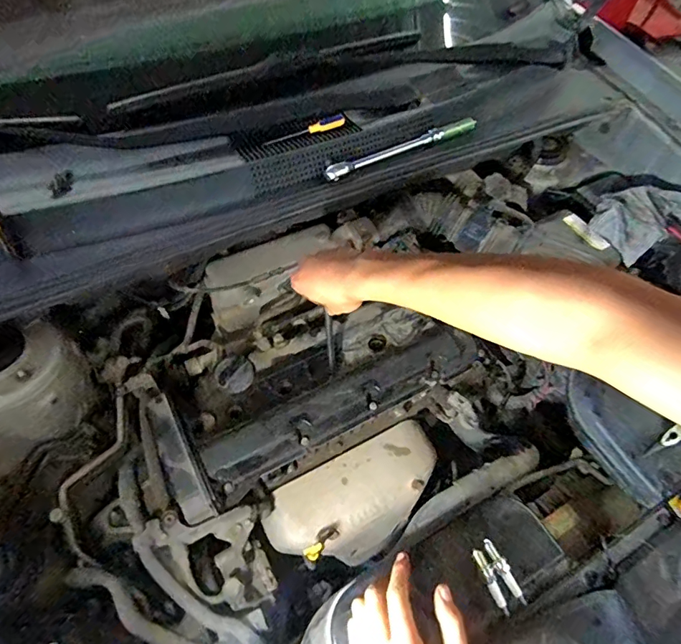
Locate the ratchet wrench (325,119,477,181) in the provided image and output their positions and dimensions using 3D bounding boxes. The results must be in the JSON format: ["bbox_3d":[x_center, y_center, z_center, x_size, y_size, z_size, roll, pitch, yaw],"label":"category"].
[{"bbox_3d":[0.101,-0.276,0.724,0.283,0.018,0.028,-25,62,-20],"label":"ratchet wrench"}]

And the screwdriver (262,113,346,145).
[{"bbox_3d":[-0.054,-0.293,0.703,0.135,0.018,0.017,-24,61,-19],"label":"screwdriver"}]

